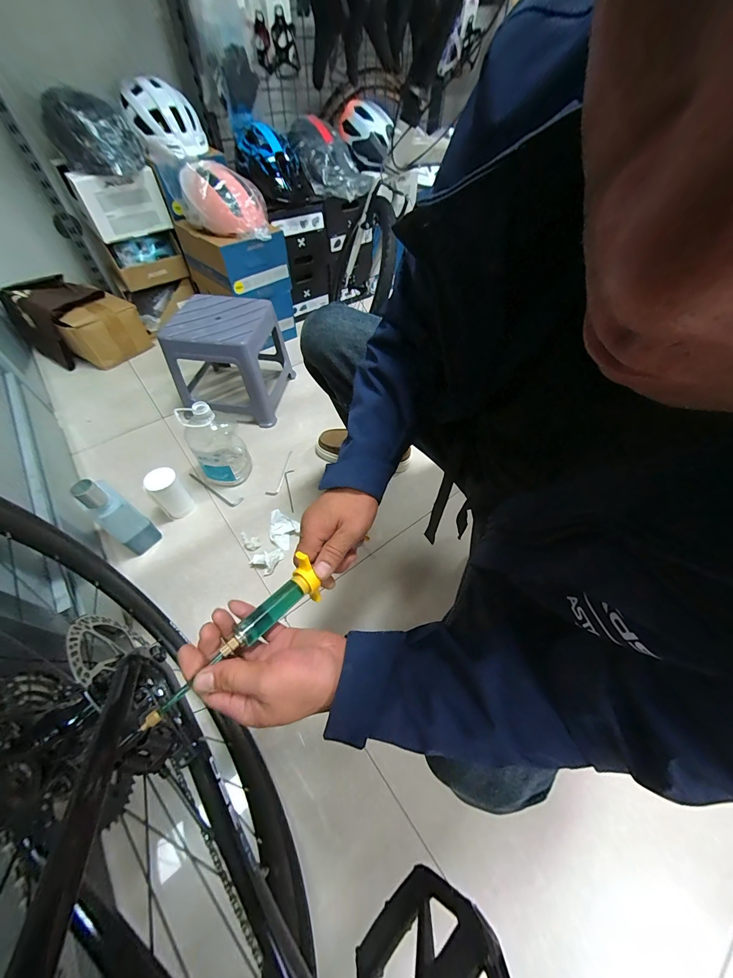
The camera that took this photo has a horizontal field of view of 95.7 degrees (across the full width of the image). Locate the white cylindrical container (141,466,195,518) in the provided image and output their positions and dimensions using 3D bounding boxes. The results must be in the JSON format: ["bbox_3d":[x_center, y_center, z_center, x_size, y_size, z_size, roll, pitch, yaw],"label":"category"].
[{"bbox_3d":[-0.480,0.011,0.812,0.073,0.126,0.065,-33,61,-23],"label":"white cylindrical container"}]

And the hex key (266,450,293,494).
[{"bbox_3d":[-0.245,-0.047,0.952,0.031,0.006,0.164,9,56,6],"label":"hex key"}]

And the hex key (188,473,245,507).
[{"bbox_3d":[-0.417,-0.001,0.907,0.188,0.013,0.035,27,59,17],"label":"hex key"}]

